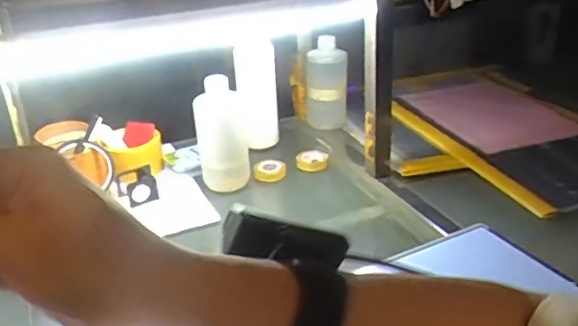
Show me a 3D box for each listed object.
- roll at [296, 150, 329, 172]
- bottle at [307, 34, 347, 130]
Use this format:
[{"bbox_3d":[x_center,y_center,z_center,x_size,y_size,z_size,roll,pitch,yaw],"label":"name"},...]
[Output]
[{"bbox_3d":[0.041,-0.005,1.043,0.054,0.014,0.059,-2,26,1],"label":"roll"},{"bbox_3d":[0.073,-0.148,1.167,0.077,0.164,0.060,-2,26,0],"label":"bottle"}]

